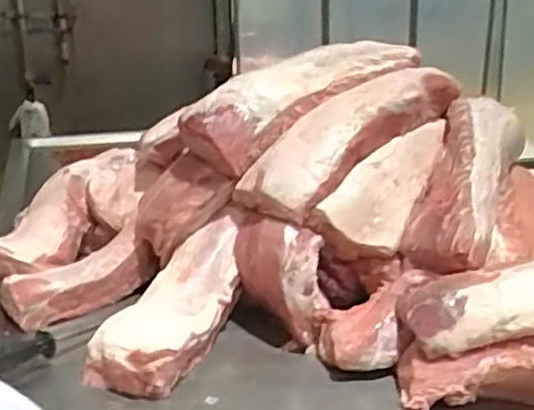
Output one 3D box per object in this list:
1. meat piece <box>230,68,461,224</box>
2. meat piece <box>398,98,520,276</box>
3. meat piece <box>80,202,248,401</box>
[{"bbox_3d":[0.140,-0.117,1.168,0.424,0.095,0.141,-34,34,-27],"label":"meat piece"},{"bbox_3d":[0.314,-0.056,1.122,0.123,0.102,0.402,8,44,24],"label":"meat piece"},{"bbox_3d":[-0.128,0.137,1.031,0.127,0.096,0.345,7,35,21],"label":"meat piece"}]

